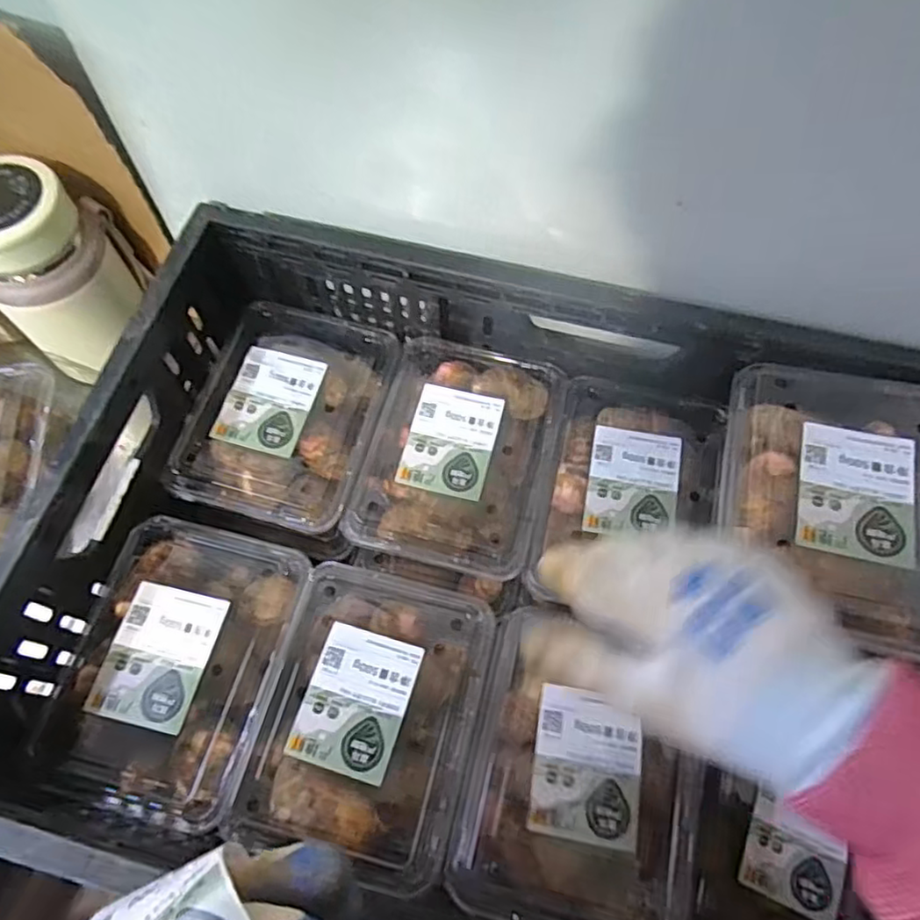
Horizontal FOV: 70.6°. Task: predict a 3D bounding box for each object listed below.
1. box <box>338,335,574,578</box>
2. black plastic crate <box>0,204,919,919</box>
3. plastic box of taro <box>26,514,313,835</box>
[{"bbox_3d":[0.002,-0.009,0.487,0.132,0.054,0.182,15,68,6],"label":"box"},{"bbox_3d":[0.056,0.073,0.401,0.586,0.108,0.380,13,67,5],"label":"black plastic crate"},{"bbox_3d":[-0.176,0.127,0.413,0.124,0.051,0.173,11,67,5],"label":"plastic box of taro"}]

